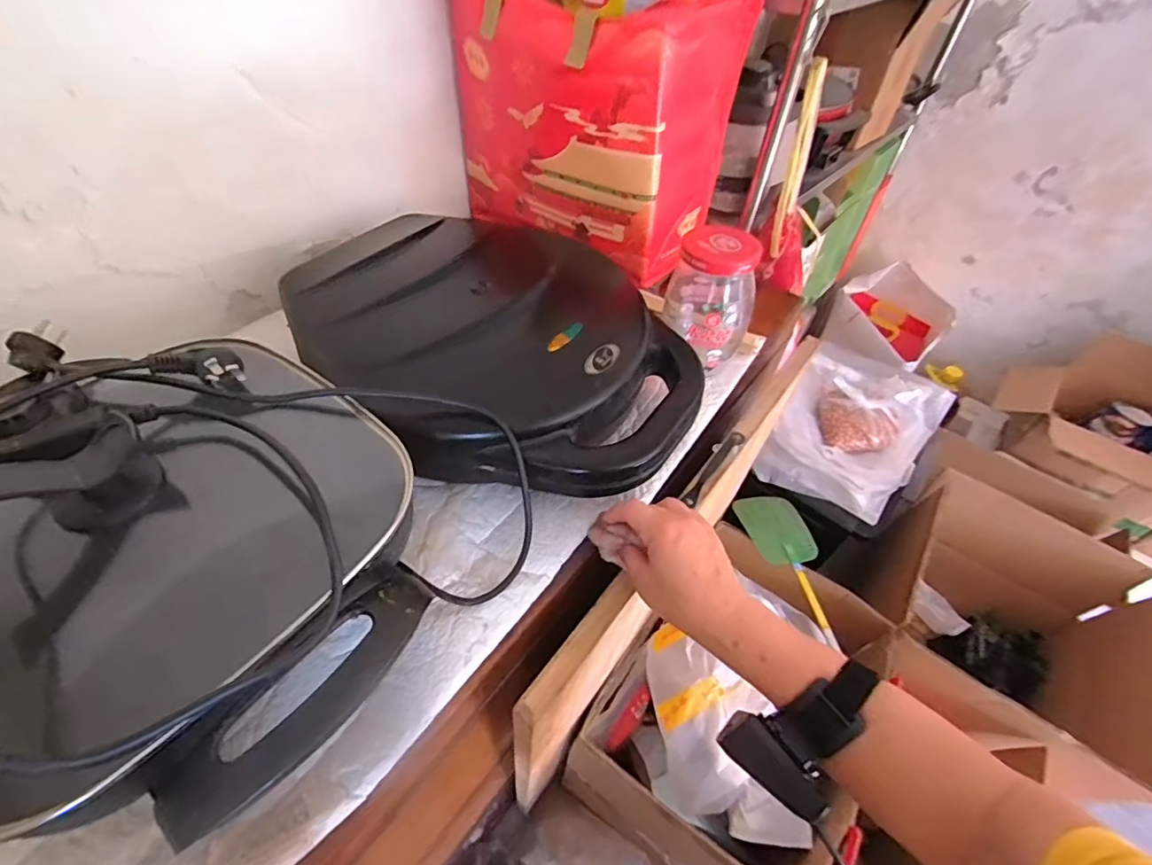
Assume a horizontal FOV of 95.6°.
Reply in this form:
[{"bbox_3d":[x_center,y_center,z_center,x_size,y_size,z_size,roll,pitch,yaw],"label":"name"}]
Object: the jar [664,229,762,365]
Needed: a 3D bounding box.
[{"bbox_3d":[0.155,-0.157,0.601,0.094,0.132,0.091,2,49,-3],"label":"jar"}]

